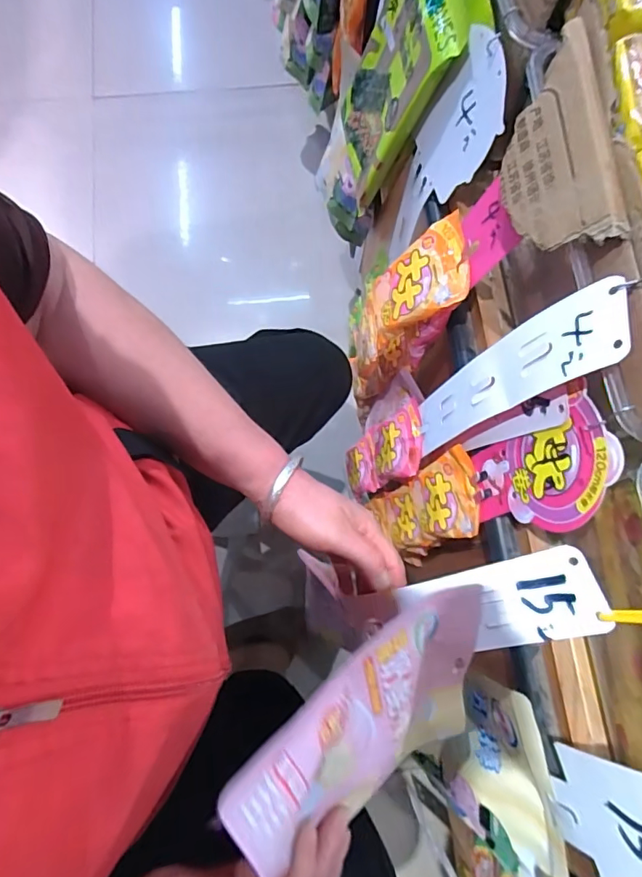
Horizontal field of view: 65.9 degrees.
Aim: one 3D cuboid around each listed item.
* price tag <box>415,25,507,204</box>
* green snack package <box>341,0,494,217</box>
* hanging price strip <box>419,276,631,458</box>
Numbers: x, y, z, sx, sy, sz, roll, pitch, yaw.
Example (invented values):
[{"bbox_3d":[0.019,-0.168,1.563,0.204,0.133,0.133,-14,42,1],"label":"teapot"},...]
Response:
[{"bbox_3d":[0.123,-0.274,0.436,0.010,0.123,0.081,-12,79,-19],"label":"price tag"},{"bbox_3d":[0.077,-0.366,0.495,0.028,0.223,0.140,-5,76,-24],"label":"green snack package"},{"bbox_3d":[0.136,-0.040,0.398,0.016,0.249,0.052,2,75,-15],"label":"hanging price strip"}]

